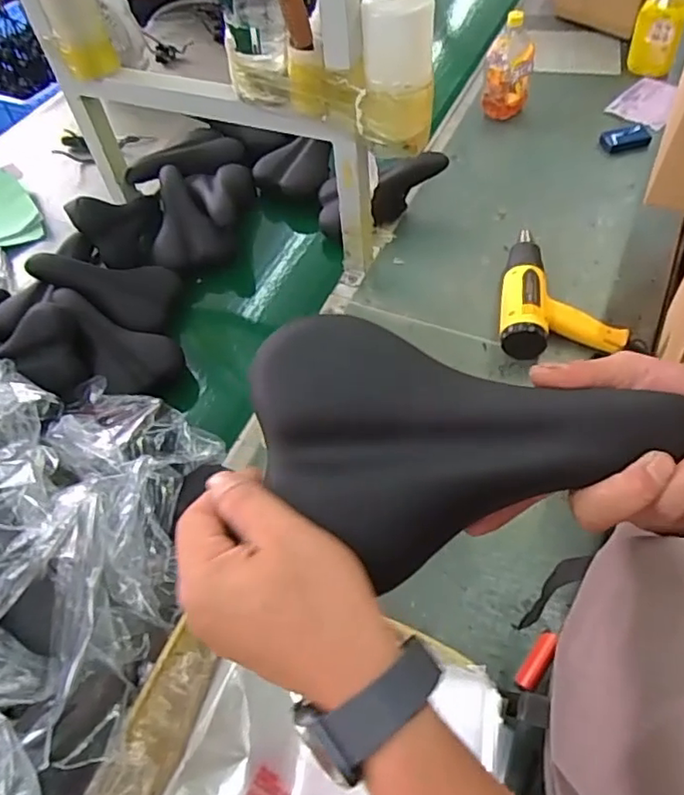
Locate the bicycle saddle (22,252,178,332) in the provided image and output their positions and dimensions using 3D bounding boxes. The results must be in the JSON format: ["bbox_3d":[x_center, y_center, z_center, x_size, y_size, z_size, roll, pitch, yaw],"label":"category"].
[{"bbox_3d":[-0.425,-0.198,1.063,0.256,0.058,0.120,15,54,-14],"label":"bicycle saddle"}]

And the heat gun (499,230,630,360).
[{"bbox_3d":[0.350,-0.185,1.006,0.200,0.068,0.254,-3,54,3],"label":"heat gun"}]

